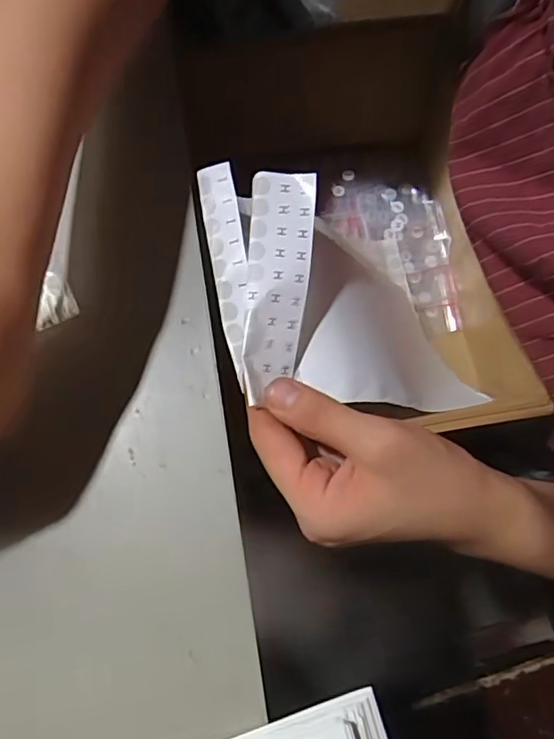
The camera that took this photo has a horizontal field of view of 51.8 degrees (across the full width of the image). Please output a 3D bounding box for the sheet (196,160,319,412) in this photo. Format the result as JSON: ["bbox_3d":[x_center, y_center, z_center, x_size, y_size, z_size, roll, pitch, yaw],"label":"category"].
[{"bbox_3d":[-0.008,-0.049,0.304,0.058,0.029,0.125,-4,81,-1],"label":"sheet"}]

